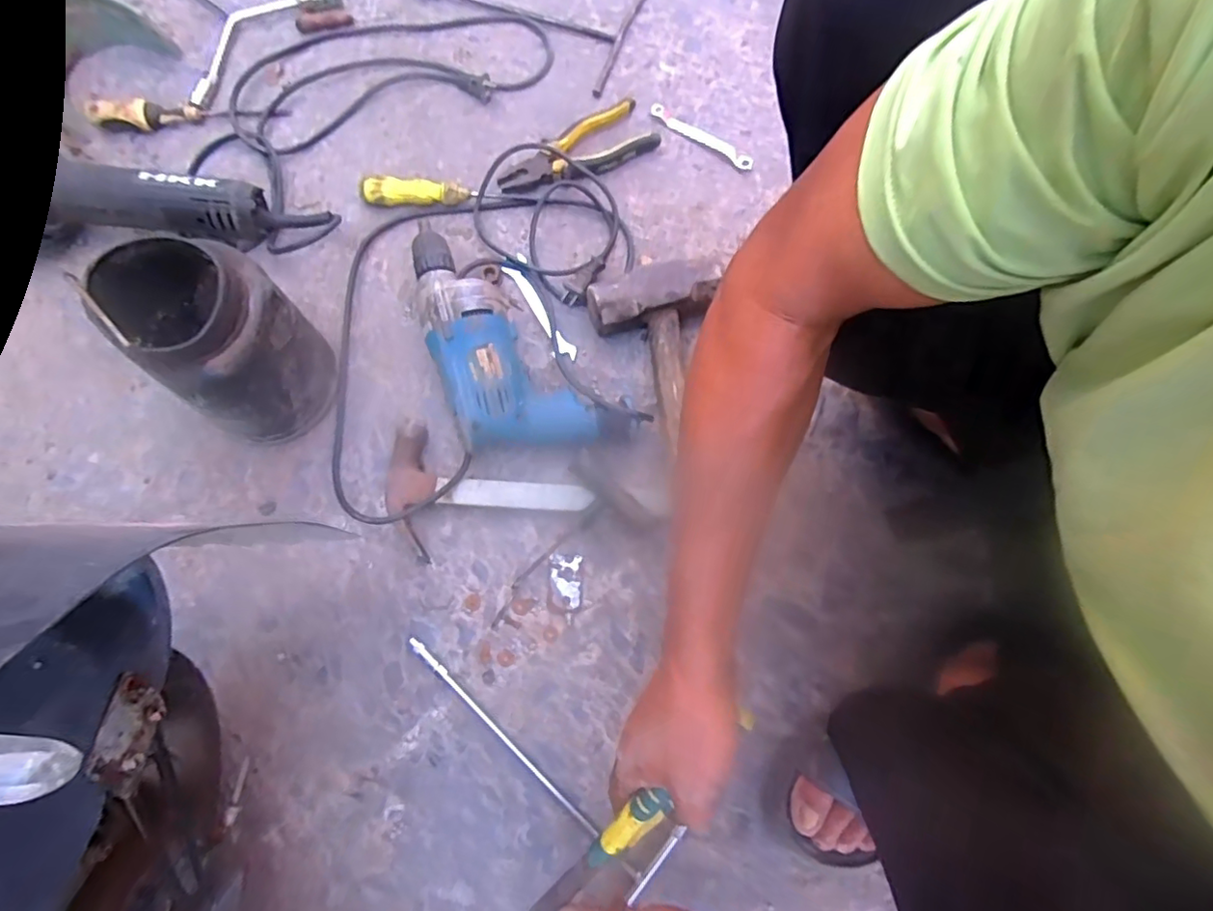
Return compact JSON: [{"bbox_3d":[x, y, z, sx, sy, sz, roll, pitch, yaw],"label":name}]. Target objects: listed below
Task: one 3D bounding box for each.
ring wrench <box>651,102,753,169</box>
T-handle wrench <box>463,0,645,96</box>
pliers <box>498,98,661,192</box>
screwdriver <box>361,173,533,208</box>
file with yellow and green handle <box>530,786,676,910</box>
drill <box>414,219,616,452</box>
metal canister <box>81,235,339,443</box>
[{"bbox_3d":[0.114,-0.381,0.686,0.137,0.011,0.019,32,77,7],"label":"ring wrench"},{"bbox_3d":[-0.112,-0.571,0.729,0.286,0.014,0.169,21,76,4],"label":"T-handle wrench"},{"bbox_3d":[-0.037,-0.352,0.665,0.188,0.028,0.074,-30,78,-8],"label":"pliers"},{"bbox_3d":[-0.177,-0.292,0.640,0.187,0.023,0.032,3,76,0],"label":"screwdriver"},{"bbox_3d":[-0.006,0.271,0.390,0.018,0.013,0.132,43,99,9],"label":"file with yellow and green handle"},{"bbox_3d":[-0.117,-0.115,0.584,0.139,0.075,0.276,-34,79,-11],"label":"drill"},{"bbox_3d":[-0.329,-0.100,0.520,0.115,0.178,0.123,-41,81,-12],"label":"metal canister"}]

